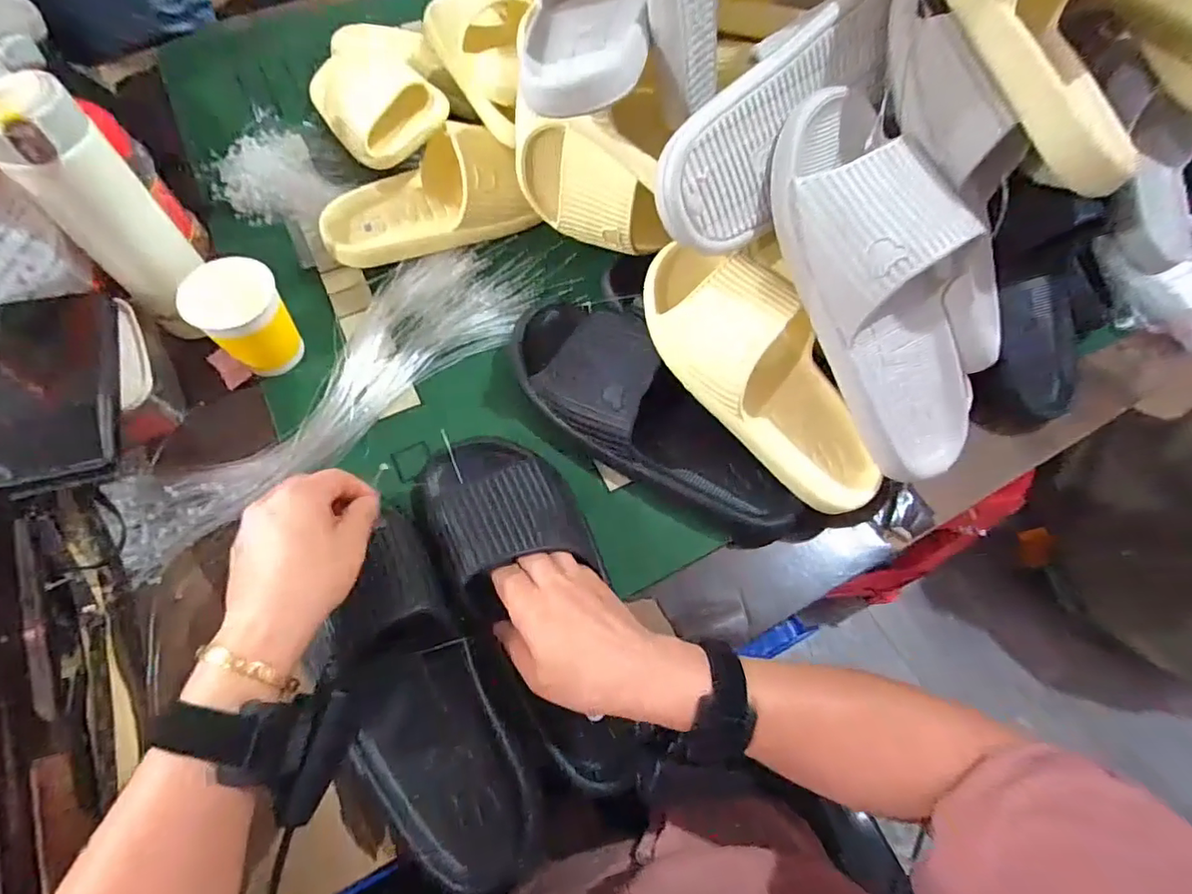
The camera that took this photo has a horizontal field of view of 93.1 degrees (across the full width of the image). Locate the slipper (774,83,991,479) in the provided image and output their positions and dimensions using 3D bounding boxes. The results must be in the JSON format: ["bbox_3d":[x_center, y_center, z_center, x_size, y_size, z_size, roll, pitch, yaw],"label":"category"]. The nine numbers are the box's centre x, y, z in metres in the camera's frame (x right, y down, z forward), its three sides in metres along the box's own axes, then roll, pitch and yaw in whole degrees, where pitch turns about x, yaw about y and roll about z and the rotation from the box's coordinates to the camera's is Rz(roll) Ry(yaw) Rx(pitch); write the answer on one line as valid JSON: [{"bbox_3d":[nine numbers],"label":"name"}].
[{"bbox_3d":[0.212,-0.107,0.388,0.109,0.072,0.278,-31,106,-17],"label":"slipper"}]

